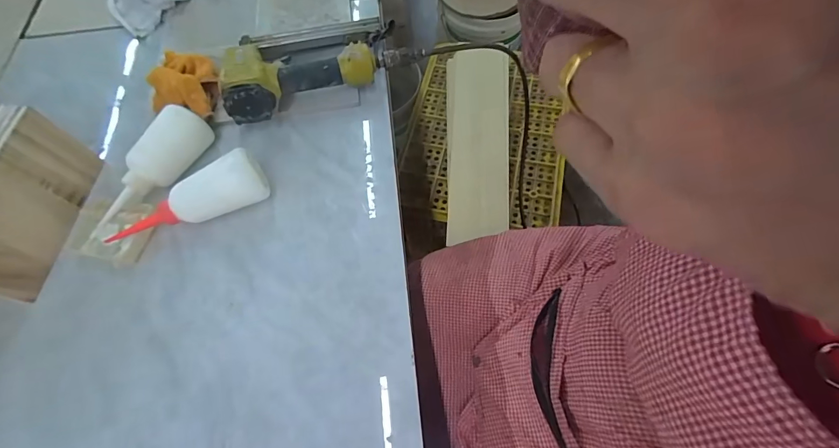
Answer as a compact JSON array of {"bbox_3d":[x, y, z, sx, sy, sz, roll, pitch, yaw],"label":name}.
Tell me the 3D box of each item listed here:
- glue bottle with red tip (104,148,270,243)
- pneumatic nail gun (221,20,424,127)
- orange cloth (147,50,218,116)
[{"bbox_3d":[-0.265,-0.017,0.441,0.182,0.061,0.054,-28,65,-11],"label":"glue bottle with red tip"},{"bbox_3d":[-0.136,-0.232,0.527,0.250,0.066,0.144,-17,63,-5],"label":"pneumatic nail gun"},{"bbox_3d":[-0.325,-0.185,0.531,0.089,0.055,0.107,-5,63,1],"label":"orange cloth"}]

